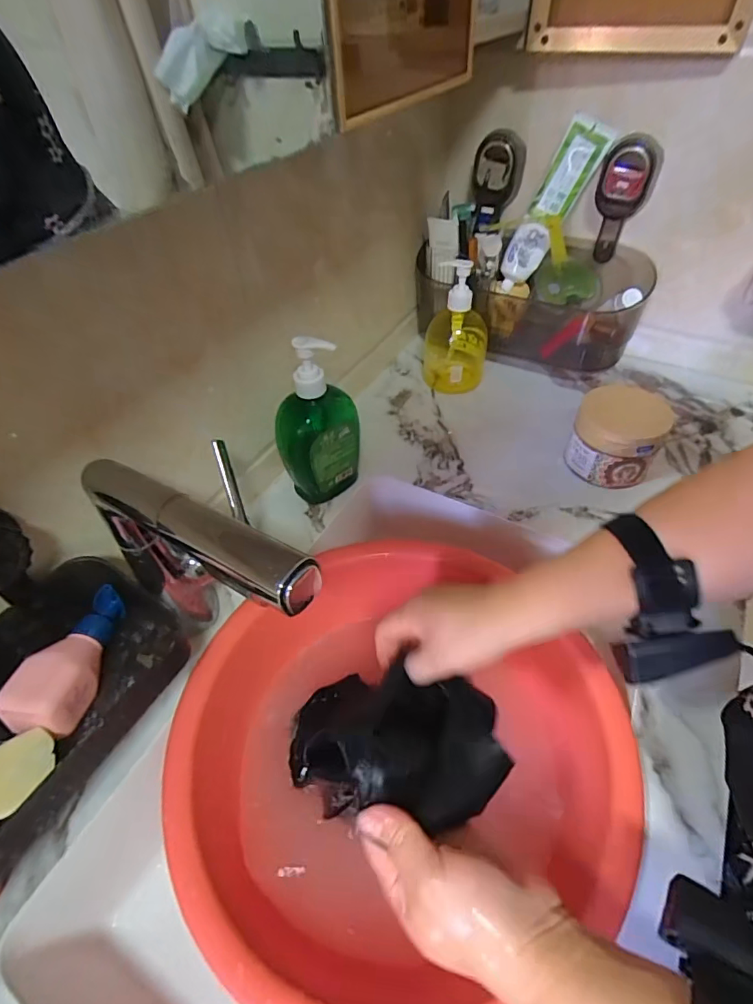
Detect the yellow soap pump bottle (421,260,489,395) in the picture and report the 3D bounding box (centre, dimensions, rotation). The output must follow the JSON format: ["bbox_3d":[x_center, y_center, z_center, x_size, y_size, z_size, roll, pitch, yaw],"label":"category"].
[{"bbox_3d":[0.108,-0.231,0.643,0.086,0.164,0.077,10,49,10],"label":"yellow soap pump bottle"}]

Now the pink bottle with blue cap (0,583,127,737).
[{"bbox_3d":[-0.220,0.112,0.350,0.044,0.040,0.107,1,34,2],"label":"pink bottle with blue cap"}]

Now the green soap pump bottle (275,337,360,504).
[{"bbox_3d":[-0.062,-0.080,0.499,0.085,0.181,0.052,-7,48,-5],"label":"green soap pump bottle"}]

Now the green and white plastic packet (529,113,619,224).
[{"bbox_3d":[0.238,-0.405,0.590,0.052,0.107,0.015,29,36,4],"label":"green and white plastic packet"}]

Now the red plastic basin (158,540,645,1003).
[{"bbox_3d":[0.012,0.206,0.411,0.339,0.087,0.320,-2,48,2],"label":"red plastic basin"}]

